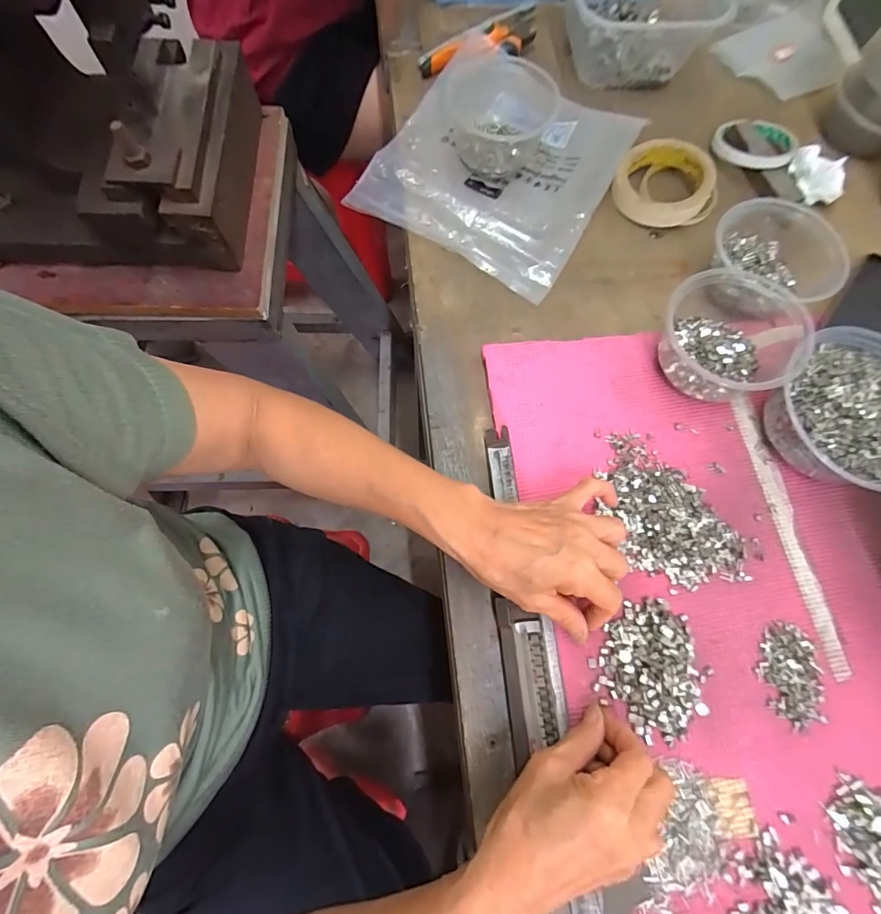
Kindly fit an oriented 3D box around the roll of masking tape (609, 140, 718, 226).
[{"bbox_3d":[0.238,-0.298,0.477,0.094,0.028,0.091,19,74,5],"label":"roll of masking tape"}]

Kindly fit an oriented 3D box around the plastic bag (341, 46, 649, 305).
[{"bbox_3d":[0.064,-0.324,0.481,0.231,0.031,0.255,30,75,8],"label":"plastic bag"}]

